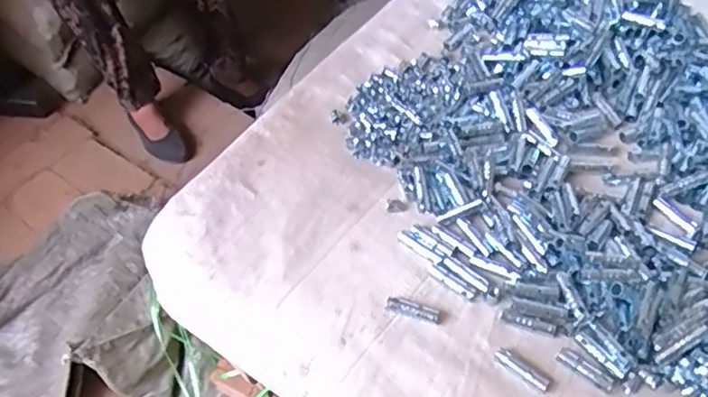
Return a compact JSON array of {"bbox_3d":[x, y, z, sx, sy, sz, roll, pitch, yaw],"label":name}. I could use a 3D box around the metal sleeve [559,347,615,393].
[{"bbox_3d":[0.171,0.126,0.443,0.042,0.008,0.014,34,61,13],"label":"metal sleeve"}]

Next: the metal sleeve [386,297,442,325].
[{"bbox_3d":[0.047,0.088,0.473,0.043,0.008,0.012,13,54,15],"label":"metal sleeve"}]

